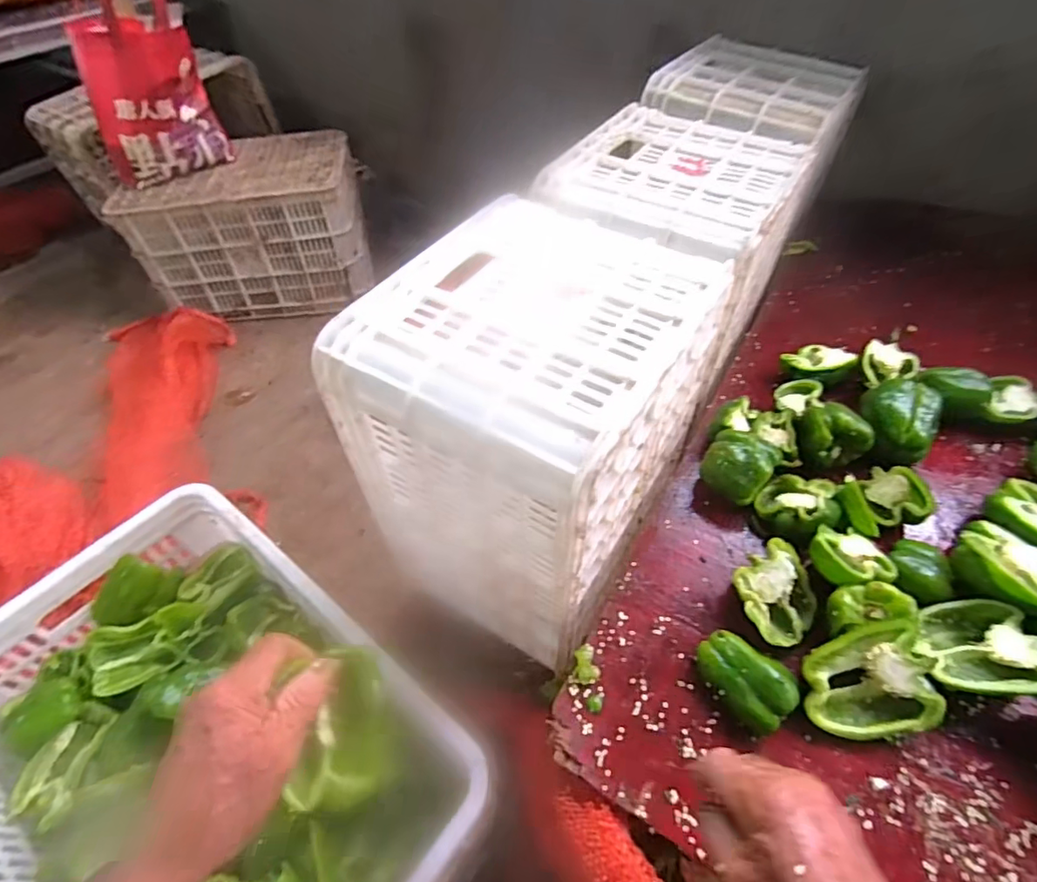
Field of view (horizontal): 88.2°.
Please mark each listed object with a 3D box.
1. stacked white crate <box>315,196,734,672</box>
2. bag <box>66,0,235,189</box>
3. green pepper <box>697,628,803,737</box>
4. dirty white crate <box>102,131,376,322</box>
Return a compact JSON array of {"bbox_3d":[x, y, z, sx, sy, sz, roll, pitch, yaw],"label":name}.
[{"bbox_3d":[0.029,-0.021,0.663,0.288,0.378,0.356,26,55,21],"label":"stacked white crate"},{"bbox_3d":[-0.801,-0.769,1.127,0.234,0.374,0.099,-19,52,-14],"label":"bag"},{"bbox_3d":[0.207,0.220,0.492,0.056,0.041,0.089,-38,59,-26],"label":"green pepper"},{"bbox_3d":[-0.659,-0.542,1.370,0.511,0.290,0.334,-6,50,-3],"label":"dirty white crate"}]

